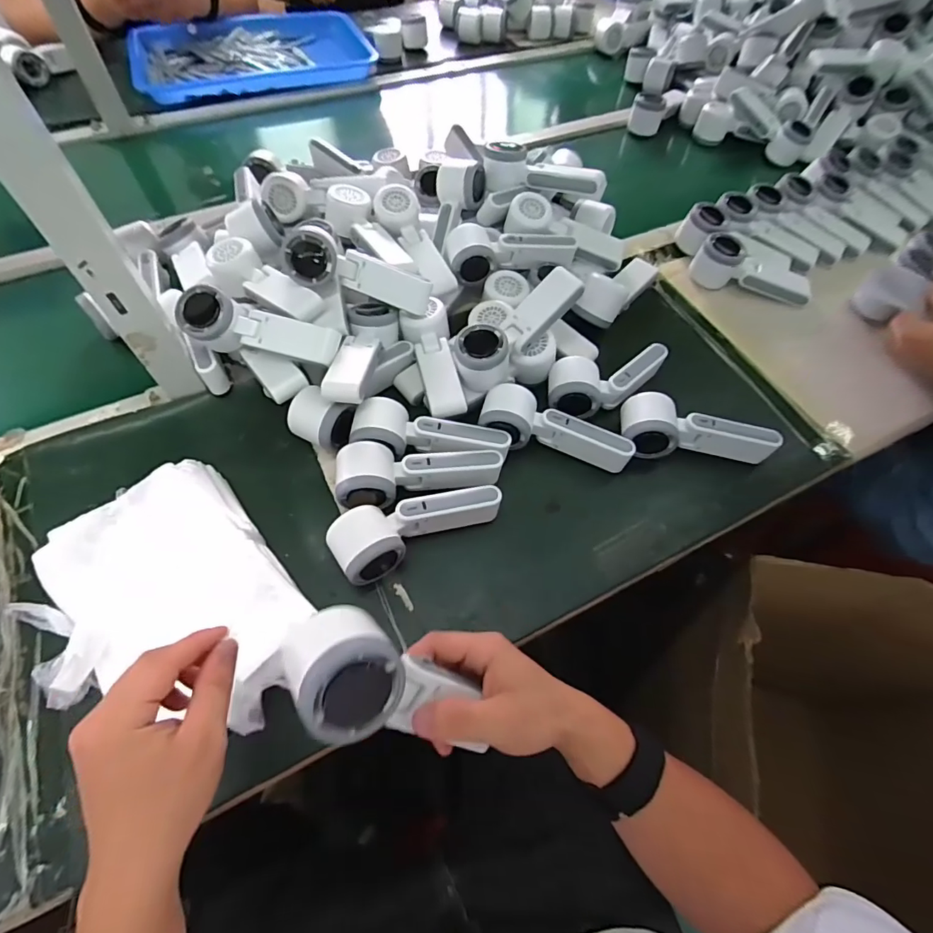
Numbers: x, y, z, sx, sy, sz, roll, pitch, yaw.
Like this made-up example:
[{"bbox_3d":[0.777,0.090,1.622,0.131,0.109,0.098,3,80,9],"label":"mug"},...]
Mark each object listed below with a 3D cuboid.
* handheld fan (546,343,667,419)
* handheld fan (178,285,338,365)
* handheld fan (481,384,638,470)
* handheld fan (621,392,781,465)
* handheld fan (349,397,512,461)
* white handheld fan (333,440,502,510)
[{"bbox_3d":[0.164,-0.106,0.568,0.162,0.042,0.070,-23,63,-15],"label":"handheld fan"},{"bbox_3d":[-0.217,-0.143,0.504,0.161,0.041,0.051,13,59,6],"label":"handheld fan"},{"bbox_3d":[0.093,-0.032,0.524,0.165,0.047,0.051,24,61,12],"label":"handheld fan"},{"bbox_3d":[0.256,-0.043,0.547,0.164,0.046,0.066,4,59,0],"label":"handheld fan"},{"bbox_3d":[-0.039,-0.025,0.517,0.162,0.045,0.056,14,60,6],"label":"handheld fan"},{"bbox_3d":[-0.047,0.014,0.495,0.168,0.051,0.067,2,59,-1],"label":"white handheld fan"}]

